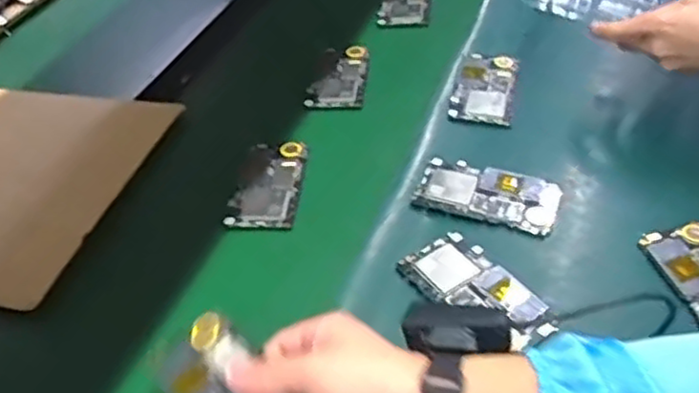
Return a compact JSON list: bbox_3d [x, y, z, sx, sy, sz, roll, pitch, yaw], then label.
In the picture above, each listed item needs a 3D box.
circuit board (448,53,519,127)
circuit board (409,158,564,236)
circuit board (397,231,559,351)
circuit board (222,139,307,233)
[{"bbox_3d":[0.149,-0.121,0.786,0.064,0.008,0.128,7,44,13],"label":"circuit board"},{"bbox_3d":[0.128,-0.003,0.662,0.125,0.012,0.064,12,45,18],"label":"circuit board"},{"bbox_3d":[0.103,0.075,0.582,0.069,0.007,0.121,-31,48,-25],"label":"circuit board"},{"bbox_3d":[-0.081,-0.014,0.709,0.065,0.012,0.122,1,43,7],"label":"circuit board"}]

